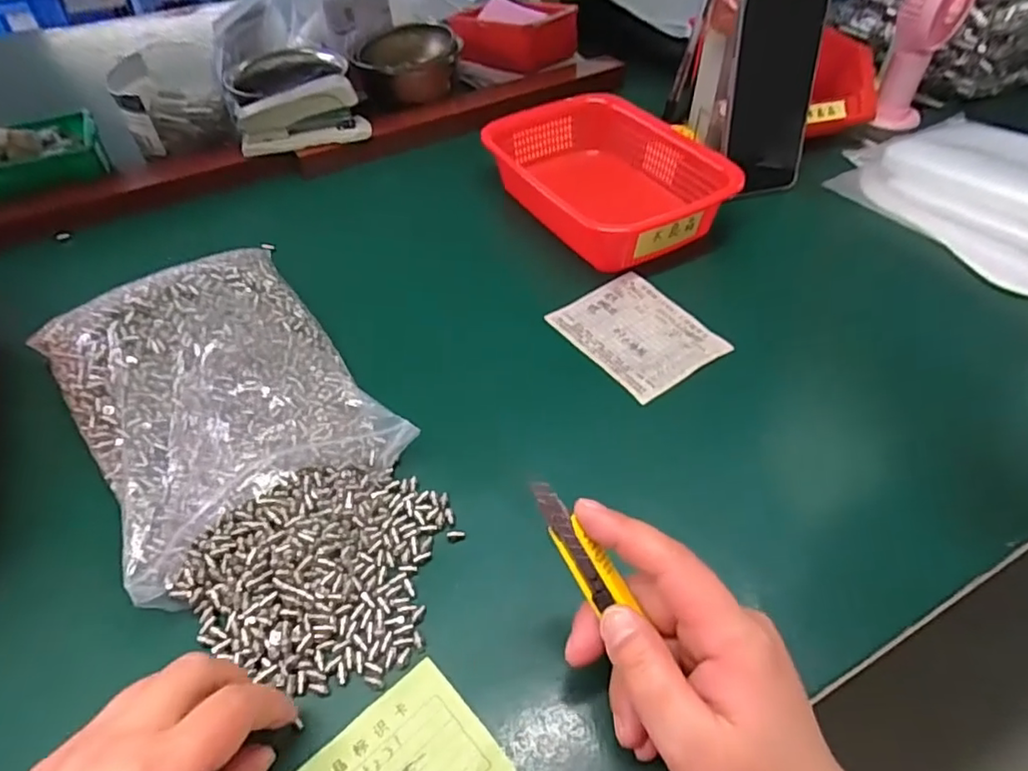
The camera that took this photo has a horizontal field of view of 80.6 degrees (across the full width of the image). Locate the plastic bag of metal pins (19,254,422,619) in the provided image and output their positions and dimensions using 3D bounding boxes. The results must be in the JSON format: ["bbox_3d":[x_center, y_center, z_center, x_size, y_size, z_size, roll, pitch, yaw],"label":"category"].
[{"bbox_3d":[-0.189,-0.003,0.381,0.159,0.047,0.226,-31,54,-25],"label":"plastic bag of metal pins"}]

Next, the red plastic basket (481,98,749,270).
[{"bbox_3d":[0.079,-0.188,0.546,0.140,0.060,0.206,-25,52,-21],"label":"red plastic basket"}]

